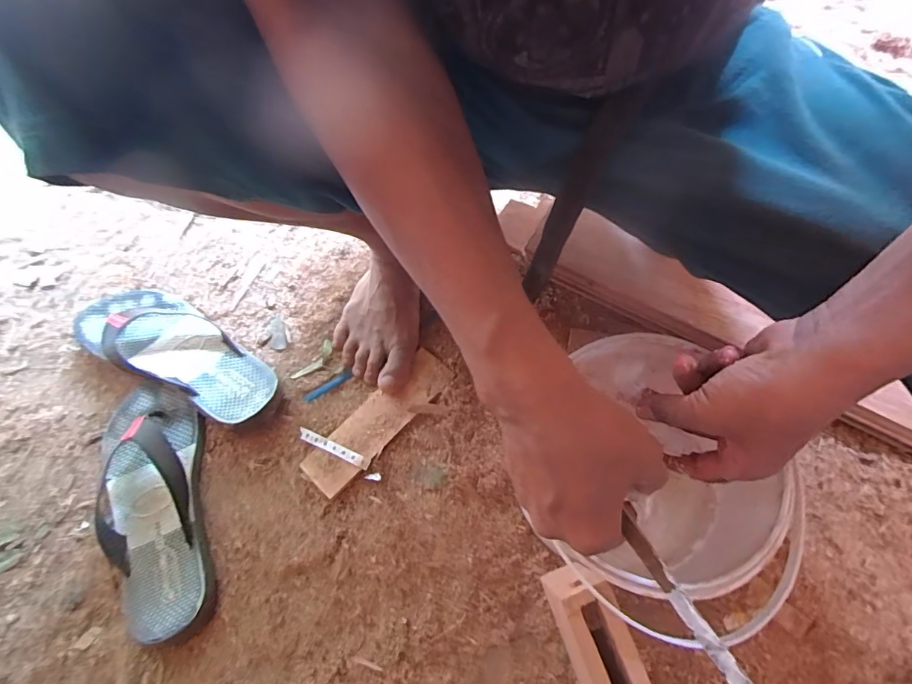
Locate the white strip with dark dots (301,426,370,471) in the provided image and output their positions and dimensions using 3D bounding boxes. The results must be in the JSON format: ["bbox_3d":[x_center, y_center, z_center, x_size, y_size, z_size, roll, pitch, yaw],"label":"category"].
[{"bbox_3d":[-0.137,0.117,0.509,0.089,0.007,0.013,23,66,11],"label":"white strip with dark dots"}]

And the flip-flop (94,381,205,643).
[{"bbox_3d":[-0.323,0.158,0.468,0.116,0.052,0.266,-13,65,-7],"label":"flip-flop"}]

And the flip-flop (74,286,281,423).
[{"bbox_3d":[-0.332,0.003,0.544,0.277,0.047,0.103,25,66,12],"label":"flip-flop"}]

